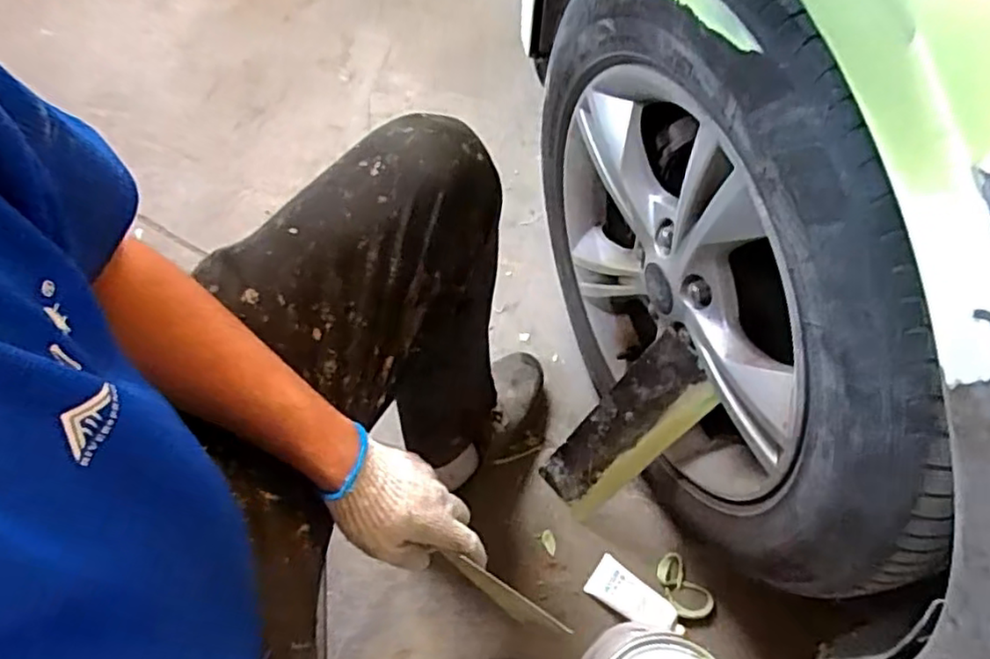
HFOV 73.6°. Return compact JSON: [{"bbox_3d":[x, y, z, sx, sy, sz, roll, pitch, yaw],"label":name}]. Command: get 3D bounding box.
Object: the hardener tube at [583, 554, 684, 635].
[{"bbox_3d":[0.172,0.335,0.816,0.118,0.021,0.052,35,73,12],"label":"hardener tube"}]

